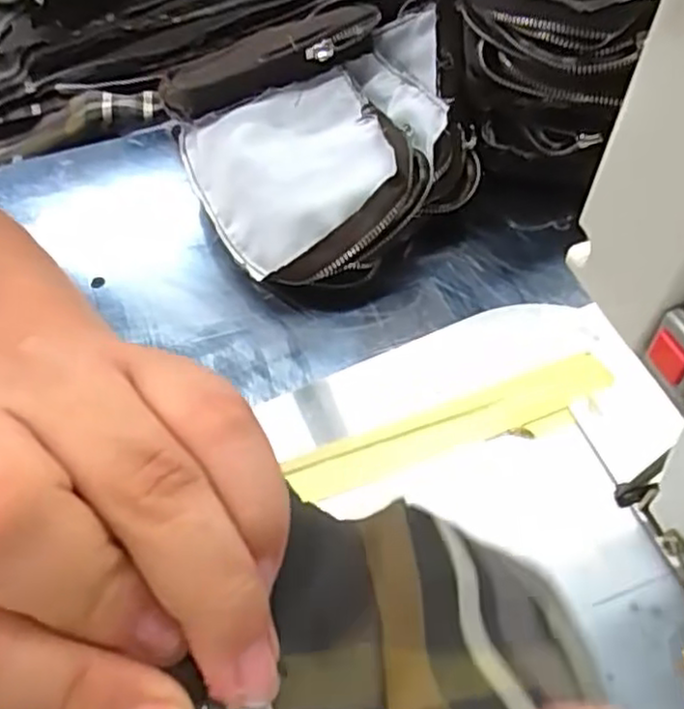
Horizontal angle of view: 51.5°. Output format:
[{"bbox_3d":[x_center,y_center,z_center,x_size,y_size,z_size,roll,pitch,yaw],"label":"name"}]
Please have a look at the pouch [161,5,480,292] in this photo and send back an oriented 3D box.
[{"bbox_3d":[-0.006,-0.120,0.413,0.157,0.075,0.153,-17,57,-11],"label":"pouch"}]

